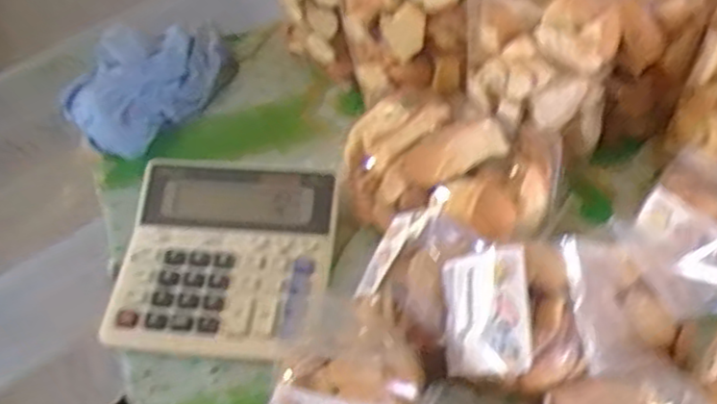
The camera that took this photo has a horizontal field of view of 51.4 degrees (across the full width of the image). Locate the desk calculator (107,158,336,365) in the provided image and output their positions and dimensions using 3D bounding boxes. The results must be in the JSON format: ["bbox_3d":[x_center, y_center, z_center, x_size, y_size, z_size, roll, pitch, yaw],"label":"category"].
[{"bbox_3d":[-0.106,0.040,0.583,0.159,0.030,0.164,1,51,7],"label":"desk calculator"}]

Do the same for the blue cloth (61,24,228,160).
[{"bbox_3d":[-0.206,-0.116,0.717,0.111,0.053,0.161,13,54,17],"label":"blue cloth"}]

